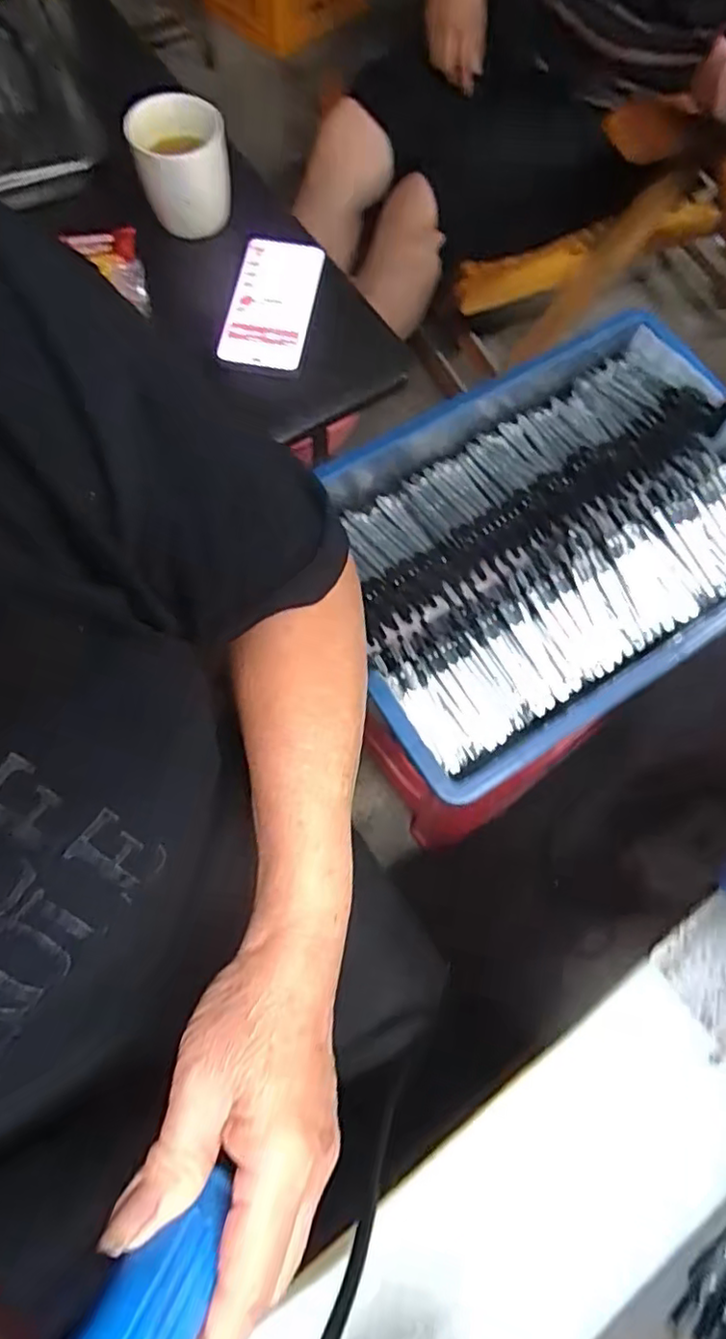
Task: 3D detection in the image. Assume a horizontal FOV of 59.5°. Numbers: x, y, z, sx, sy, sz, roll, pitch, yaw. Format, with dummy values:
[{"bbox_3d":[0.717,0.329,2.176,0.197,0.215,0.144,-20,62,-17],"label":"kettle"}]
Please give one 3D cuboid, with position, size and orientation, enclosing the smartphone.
[{"bbox_3d":[-0.088,-0.345,0.604,0.084,0.013,0.151,7,75,2],"label":"smartphone"}]

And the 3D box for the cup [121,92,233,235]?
[{"bbox_3d":[-0.169,-0.474,0.599,0.083,0.080,0.079,-11,72,-5],"label":"cup"}]

